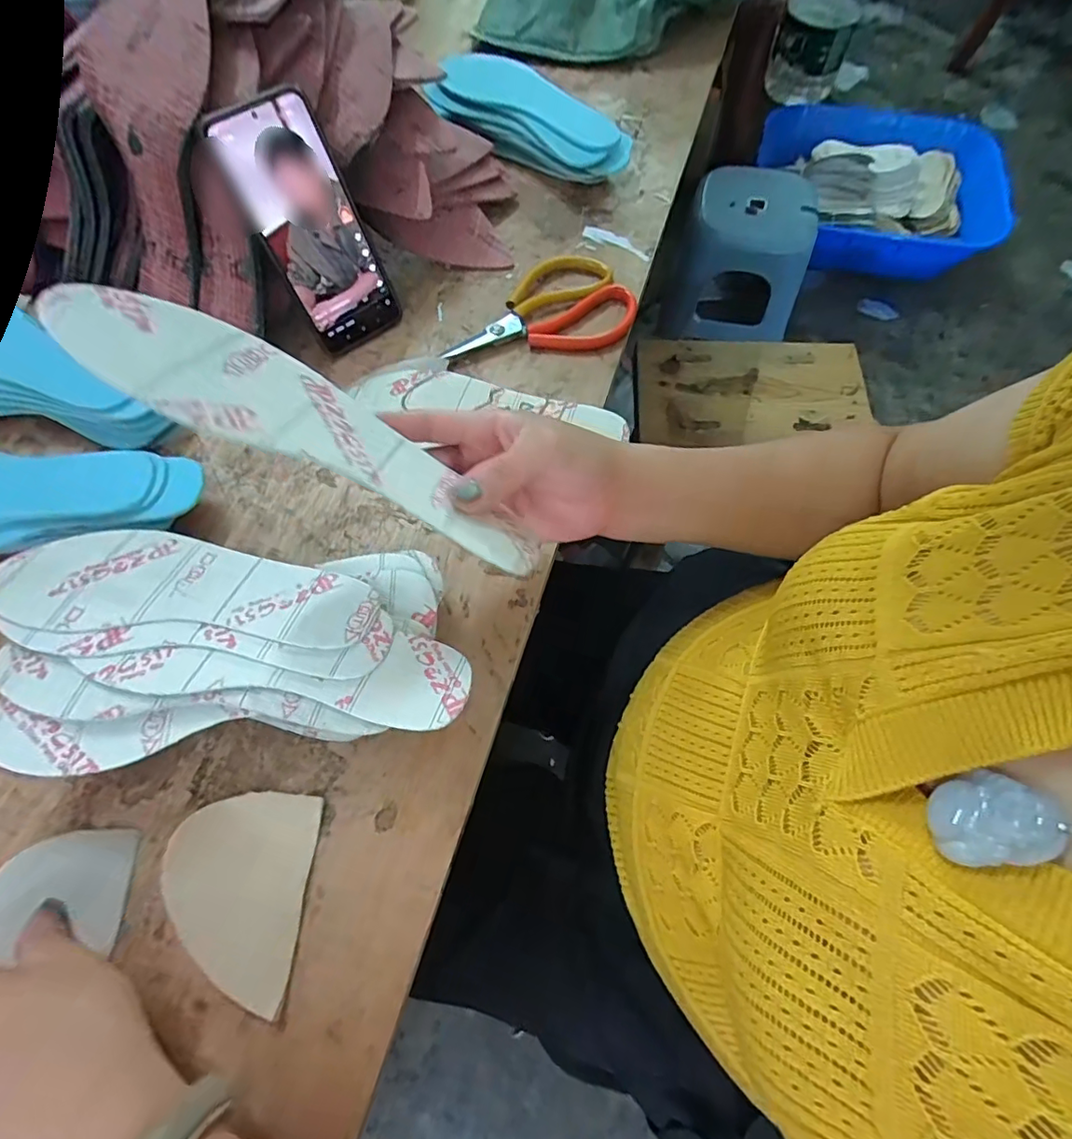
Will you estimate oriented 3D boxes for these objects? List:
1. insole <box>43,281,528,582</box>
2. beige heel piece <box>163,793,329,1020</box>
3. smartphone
[{"bbox_3d":[-0.096,-0.065,0.264,0.223,0.004,0.067,26,42,-23],"label":"insole"},{"bbox_3d":[-0.168,0.178,0.303,0.077,0.004,0.100,6,67,-5],"label":"beige heel piece"},{"bbox_3d":[-0.170,-0.255,0.419,0.077,0.160,0.013,-34,47,-13],"label":"smartphone"}]

